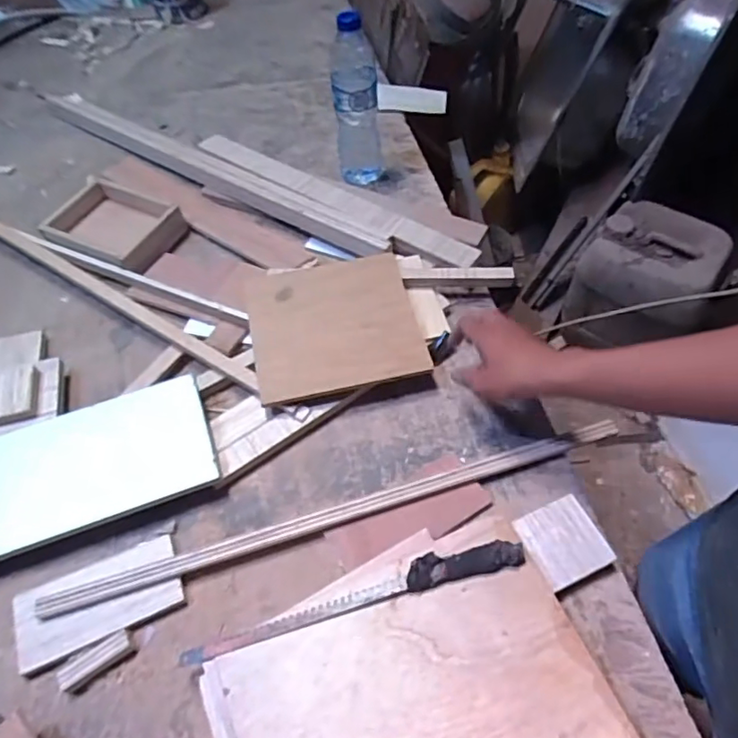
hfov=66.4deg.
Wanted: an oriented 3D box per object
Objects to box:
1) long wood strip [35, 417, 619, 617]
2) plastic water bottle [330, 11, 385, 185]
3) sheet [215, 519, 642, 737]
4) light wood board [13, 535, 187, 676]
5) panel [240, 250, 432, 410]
[{"bbox_3d":[-0.022,0.152,0.587,0.608,0.020,0.021,-16,55,-8],"label":"long wood strip"},{"bbox_3d":[-0.015,-0.387,0.816,0.070,0.225,0.076,-1,54,3],"label":"plastic water bottle"},{"bbox_3d":[0.058,0.304,0.464,0.298,0.010,0.295,-23,60,-11],"label":"sheet"},{"bbox_3d":[-0.264,0.225,0.550,0.155,0.009,0.074,-22,62,-11],"label":"light wood board"},{"bbox_3d":[-0.043,-0.055,0.693,0.199,0.016,0.184,-12,61,-5],"label":"panel"}]

